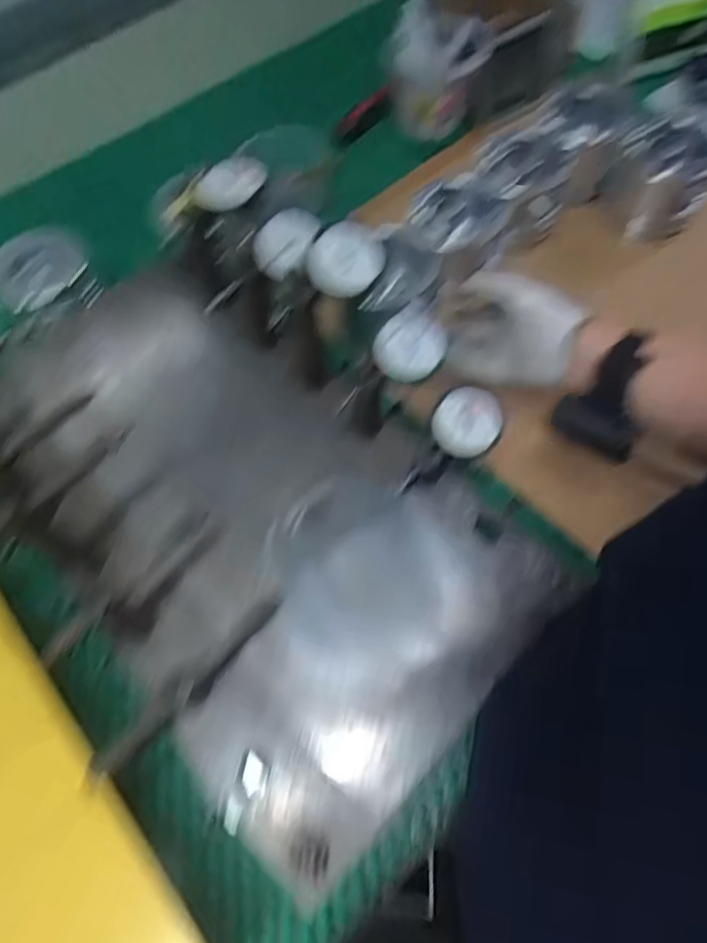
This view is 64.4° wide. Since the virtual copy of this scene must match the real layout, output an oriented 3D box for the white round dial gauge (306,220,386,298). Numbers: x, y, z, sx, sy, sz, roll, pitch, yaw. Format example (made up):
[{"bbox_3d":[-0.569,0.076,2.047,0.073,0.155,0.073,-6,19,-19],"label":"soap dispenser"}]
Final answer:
[{"bbox_3d":[-0.006,-0.147,0.391,0.045,0.025,0.057,46,76,-21],"label":"white round dial gauge"}]

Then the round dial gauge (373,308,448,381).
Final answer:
[{"bbox_3d":[0.039,-0.091,0.415,0.055,0.025,0.055,3,80,-16],"label":"round dial gauge"}]

